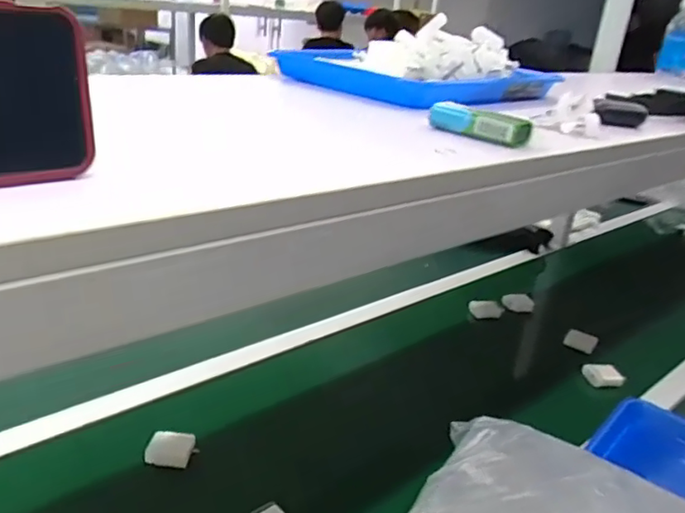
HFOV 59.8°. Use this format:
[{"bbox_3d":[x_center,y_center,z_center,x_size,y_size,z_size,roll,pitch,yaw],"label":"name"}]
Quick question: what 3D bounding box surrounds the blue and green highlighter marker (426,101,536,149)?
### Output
[{"bbox_3d":[0.115,-0.114,0.504,0.028,0.022,0.085,-16,32,-41],"label":"blue and green highlighter marker"}]

